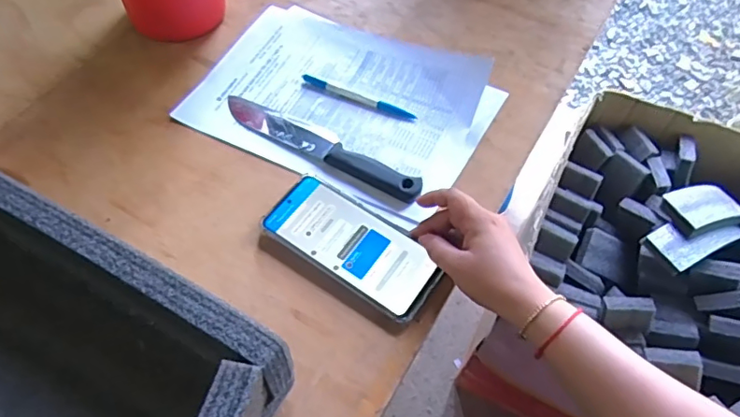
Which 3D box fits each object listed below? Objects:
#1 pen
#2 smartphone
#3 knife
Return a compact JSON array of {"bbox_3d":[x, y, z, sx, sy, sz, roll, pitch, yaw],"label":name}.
[{"bbox_3d":[-0.013,-0.123,0.607,0.135,0.008,0.013,22,58,10],"label":"pen"},{"bbox_3d":[-0.015,0.031,0.503,0.165,0.009,0.075,34,61,17],"label":"smartphone"},{"bbox_3d":[-0.052,-0.070,0.566,0.233,0.016,0.038,27,62,14],"label":"knife"}]

